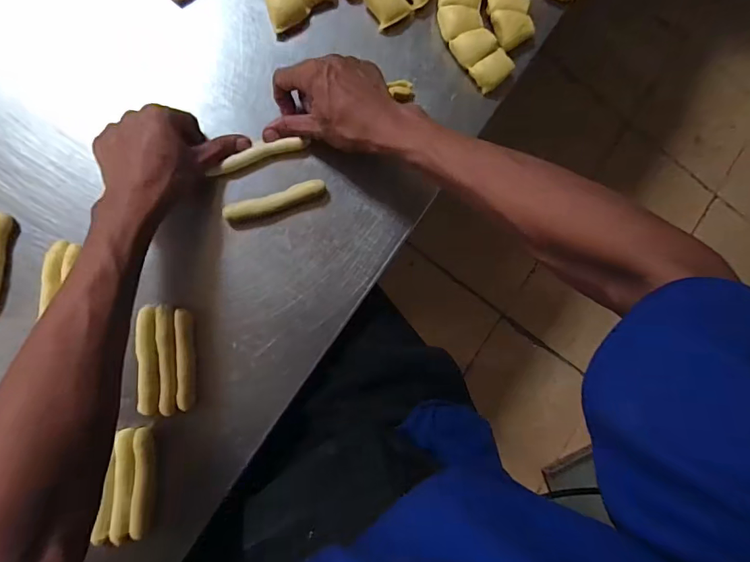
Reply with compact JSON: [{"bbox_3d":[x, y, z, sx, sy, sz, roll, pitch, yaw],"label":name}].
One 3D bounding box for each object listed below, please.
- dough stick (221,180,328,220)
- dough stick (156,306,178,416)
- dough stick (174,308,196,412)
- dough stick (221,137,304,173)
[{"bbox_3d":[-0.101,-0.081,0.442,0.102,0.017,0.016,-20,88,-8],"label":"dough stick"},{"bbox_3d":[-0.197,0.075,0.416,0.016,0.014,0.100,-3,86,-7],"label":"dough stick"},{"bbox_3d":[-0.182,0.076,0.421,0.015,0.018,0.095,-3,86,-7],"label":"dough stick"},{"bbox_3d":[-0.117,-0.134,0.451,0.085,0.011,0.020,-22,88,-11],"label":"dough stick"}]

